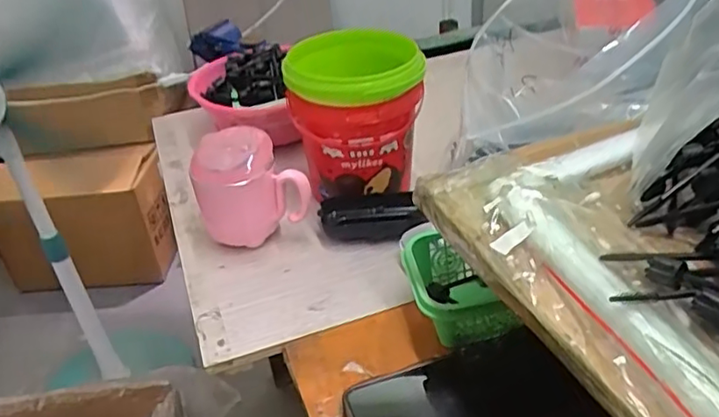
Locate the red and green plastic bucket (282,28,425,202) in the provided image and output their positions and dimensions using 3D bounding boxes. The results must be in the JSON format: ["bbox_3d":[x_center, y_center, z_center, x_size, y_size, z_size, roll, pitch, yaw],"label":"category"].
[{"bbox_3d":[-0.004,-0.094,0.635,0.129,0.159,0.145,-6,35,-1],"label":"red and green plastic bucket"}]

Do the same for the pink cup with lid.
[{"bbox_3d":[-0.108,-0.022,0.594,0.098,0.104,0.073,-15,36,-14],"label":"pink cup with lid"}]

